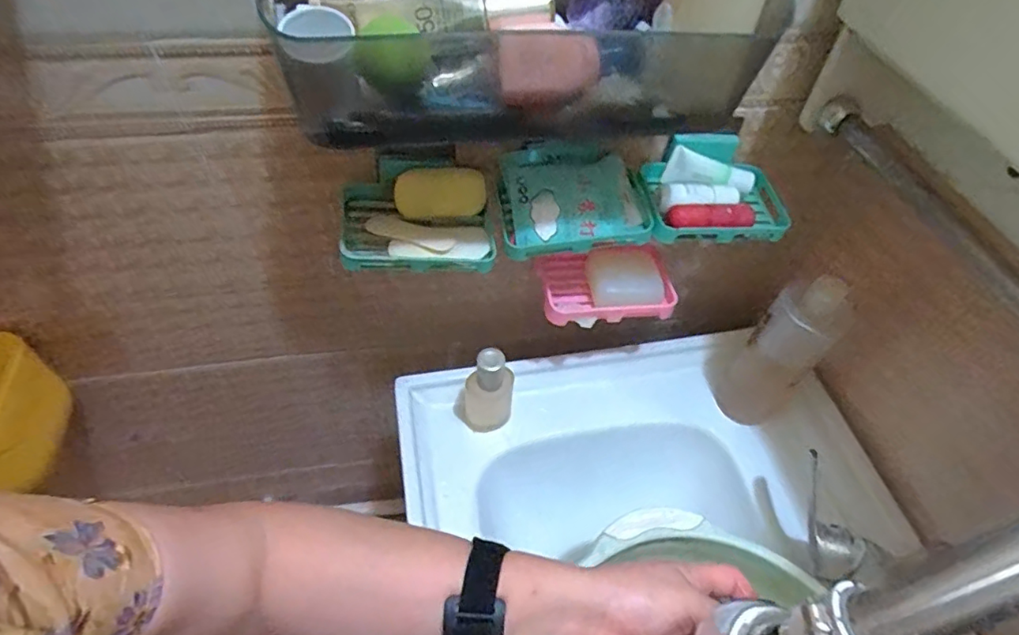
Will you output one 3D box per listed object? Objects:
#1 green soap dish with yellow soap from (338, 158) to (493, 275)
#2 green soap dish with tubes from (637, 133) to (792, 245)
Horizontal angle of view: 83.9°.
[{"bbox_3d":[-0.079,-0.085,0.478,0.128,0.059,0.081,-3,51,-7],"label":"green soap dish with yellow soap"},{"bbox_3d":[0.181,-0.115,0.508,0.129,0.046,0.092,-6,51,-9],"label":"green soap dish with tubes"}]

